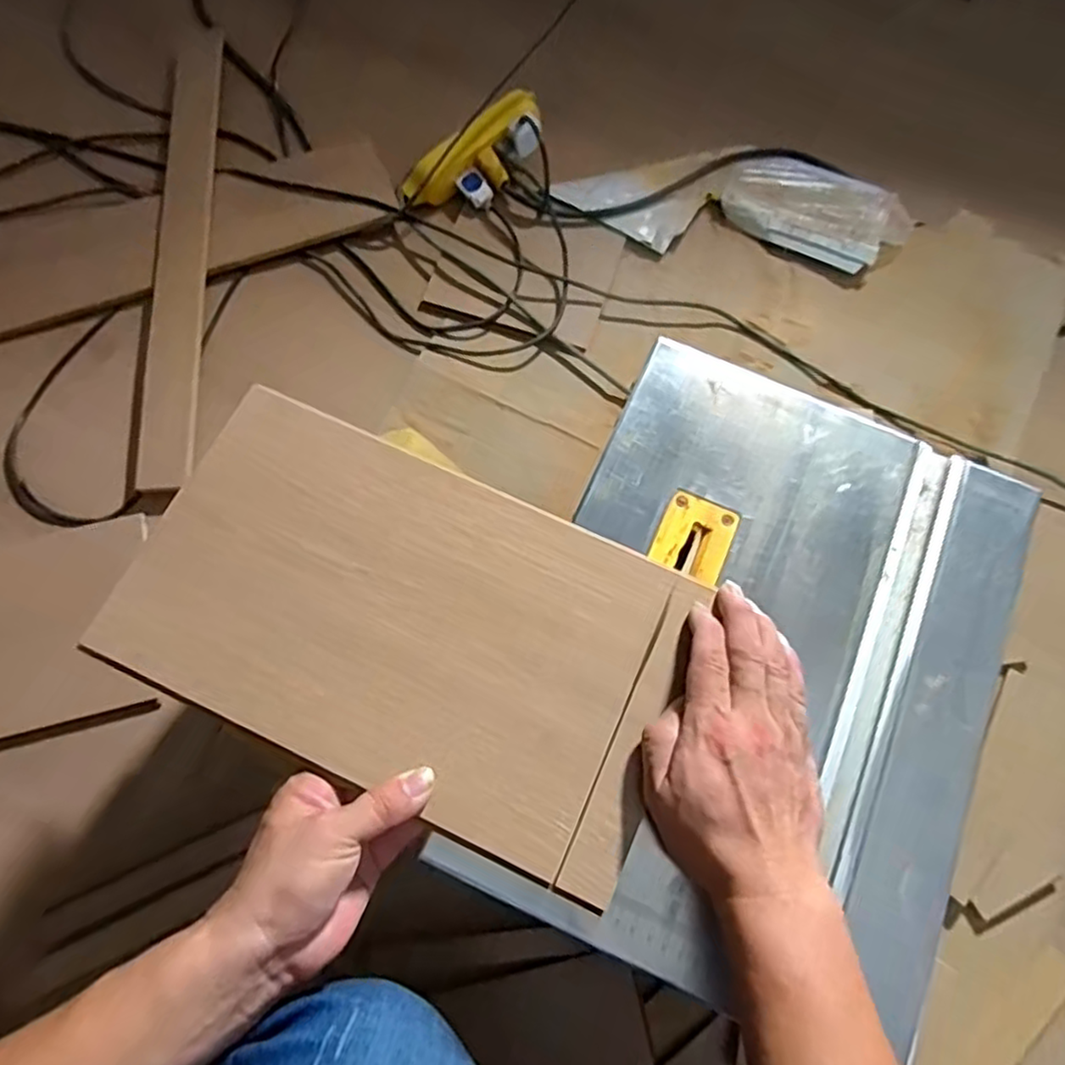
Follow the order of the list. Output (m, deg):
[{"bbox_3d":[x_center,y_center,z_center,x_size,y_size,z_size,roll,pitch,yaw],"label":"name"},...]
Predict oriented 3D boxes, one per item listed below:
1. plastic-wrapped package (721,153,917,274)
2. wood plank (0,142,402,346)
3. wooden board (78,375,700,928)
[{"bbox_3d":[0.381,-0.437,0.896,0.238,0.031,0.164,25,75,6],"label":"plastic-wrapped package"},{"bbox_3d":[-0.494,-0.356,0.852,0.642,0.024,0.156,-22,81,-3],"label":"wood plank"},{"bbox_3d":[-0.079,0.055,0.427,0.339,0.017,0.200,23,75,5],"label":"wooden board"}]

